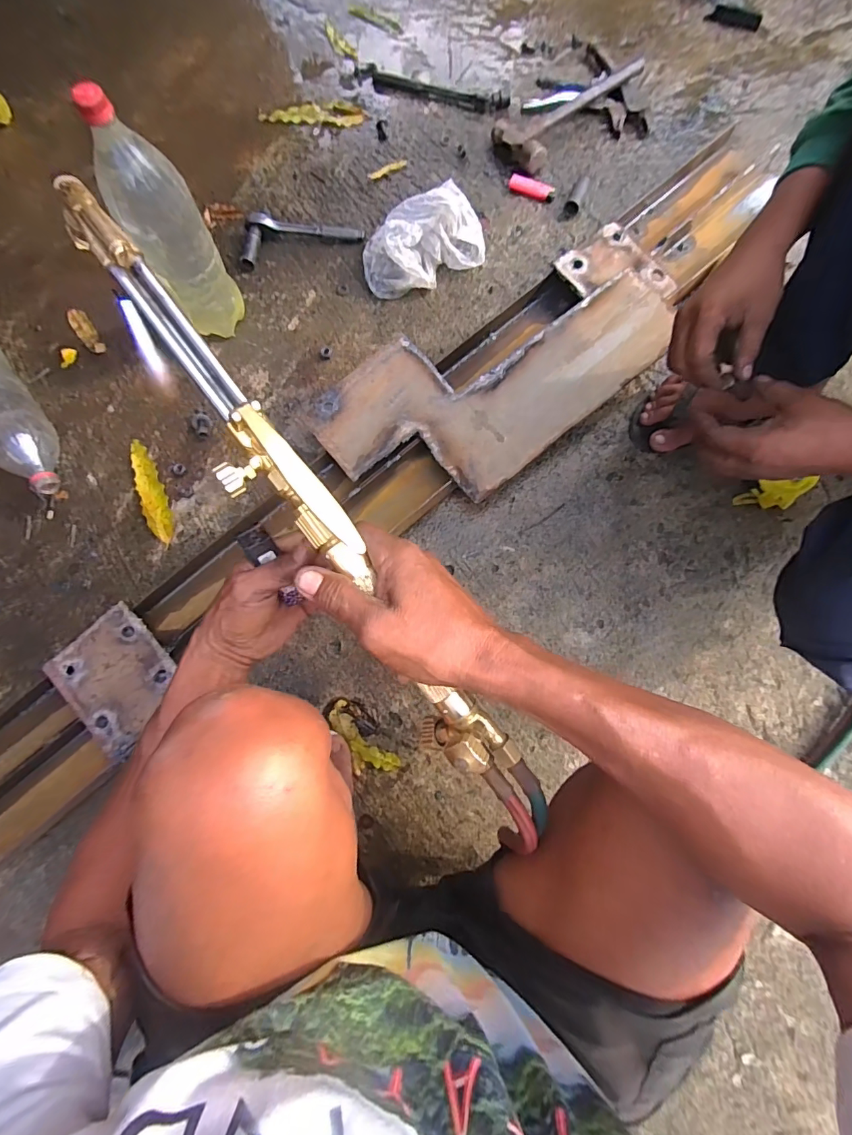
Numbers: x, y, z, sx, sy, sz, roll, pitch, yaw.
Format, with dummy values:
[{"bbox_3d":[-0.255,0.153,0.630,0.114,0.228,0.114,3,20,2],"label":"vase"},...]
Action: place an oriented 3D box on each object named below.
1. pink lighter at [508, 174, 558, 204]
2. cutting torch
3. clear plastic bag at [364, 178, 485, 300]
[{"bbox_3d":[0.176,-0.627,0.744,0.076,0.018,0.025,19,79,8],"label":"pink lighter"},{"bbox_3d":[-0.054,0.002,0.289,0.046,0.047,0.510,-35,99,-6],"label":"cutting torch"},{"bbox_3d":[-0.008,-0.501,0.696,0.184,0.082,0.113,-16,79,0],"label":"clear plastic bag"}]

